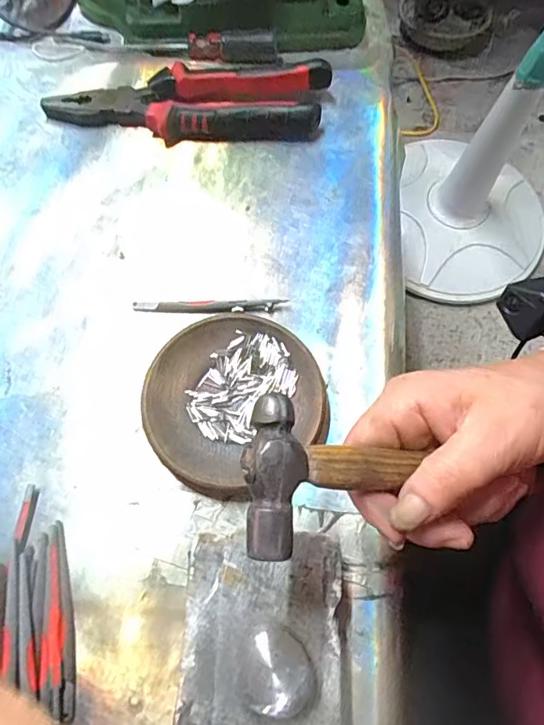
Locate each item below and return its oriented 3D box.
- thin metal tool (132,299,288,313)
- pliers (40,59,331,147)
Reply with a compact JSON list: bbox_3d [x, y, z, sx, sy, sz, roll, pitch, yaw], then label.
[{"bbox_3d":[-0.044,-0.040,0.355,0.105,0.004,0.011,-2,69,-1],"label":"thin metal tool"},{"bbox_3d":[-0.069,-0.207,0.402,0.217,0.032,0.059,3,69,1],"label":"pliers"}]

